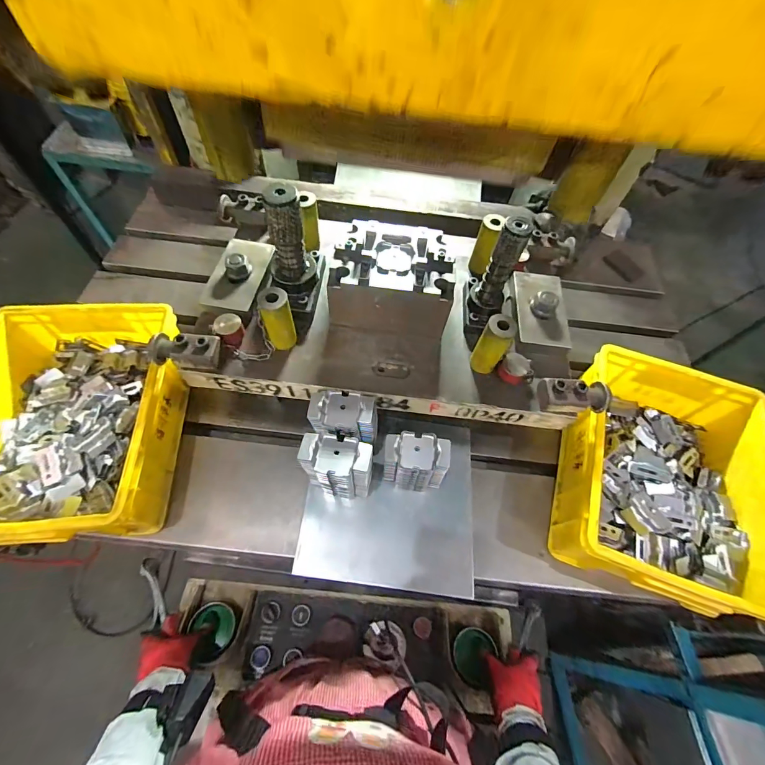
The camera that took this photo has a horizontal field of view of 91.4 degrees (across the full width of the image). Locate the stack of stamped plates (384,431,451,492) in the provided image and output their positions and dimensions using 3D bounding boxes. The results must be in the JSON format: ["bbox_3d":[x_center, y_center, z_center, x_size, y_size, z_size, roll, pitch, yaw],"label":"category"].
[{"bbox_3d":[0.047,0.124,0.566,0.092,0.116,0.063,4,60,-2],"label":"stack of stamped plates"}]

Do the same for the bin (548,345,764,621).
[{"bbox_3d":[0.426,0.141,0.573,0.259,0.124,0.329,18,60,6],"label":"bin"}]

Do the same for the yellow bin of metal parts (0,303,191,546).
[{"bbox_3d":[-0.452,0.056,0.555,0.260,0.120,0.344,-3,60,-6],"label":"yellow bin of metal parts"}]

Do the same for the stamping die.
[{"bbox_3d":[0.018,-0.150,0.561,0.592,0.198,0.321,6,60,-1],"label":"stamping die"}]

